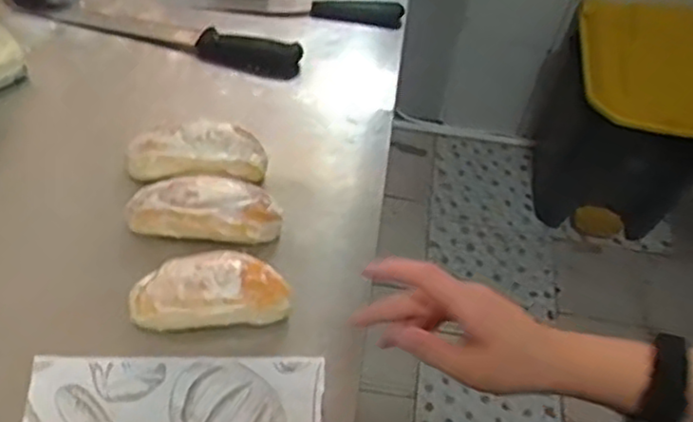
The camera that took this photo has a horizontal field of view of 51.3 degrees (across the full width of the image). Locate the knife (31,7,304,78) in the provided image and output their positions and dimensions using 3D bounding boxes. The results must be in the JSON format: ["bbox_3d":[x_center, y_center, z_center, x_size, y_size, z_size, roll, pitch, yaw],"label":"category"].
[{"bbox_3d":[-0.220,-0.223,0.896,0.334,0.028,0.039,14,54,4],"label":"knife"}]

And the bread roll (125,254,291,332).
[{"bbox_3d":[-0.126,0.075,0.666,0.141,0.046,0.060,-6,56,-10],"label":"bread roll"}]

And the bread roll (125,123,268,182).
[{"bbox_3d":[-0.158,-0.062,0.762,0.144,0.041,0.058,-2,55,-7],"label":"bread roll"}]

